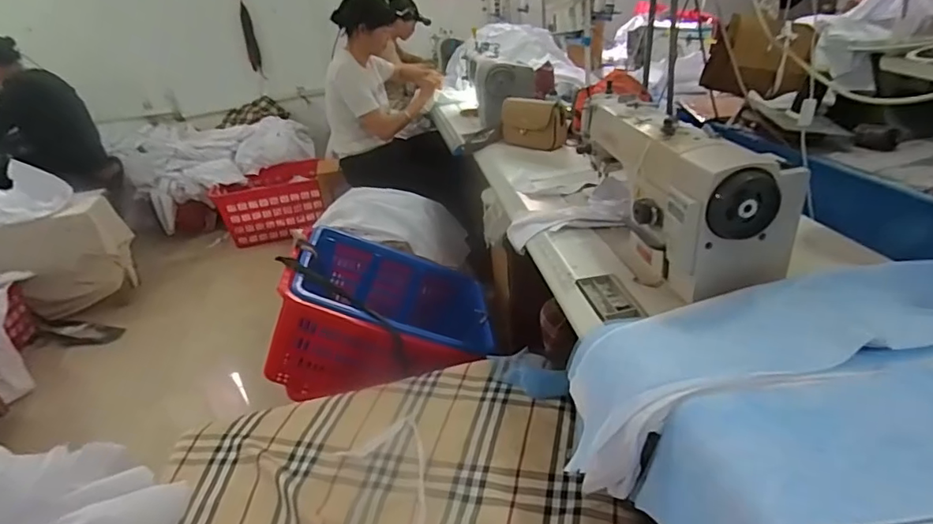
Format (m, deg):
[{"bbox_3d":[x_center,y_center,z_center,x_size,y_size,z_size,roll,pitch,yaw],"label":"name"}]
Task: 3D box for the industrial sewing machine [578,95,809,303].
[{"bbox_3d":[0.350,-0.145,0.892,0.168,0.217,0.466,-7,28,-1],"label":"industrial sewing machine"}]

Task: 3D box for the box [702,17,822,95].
[{"bbox_3d":[0.796,-0.565,1.382,0.253,0.192,0.123,4,30,18],"label":"box"}]

